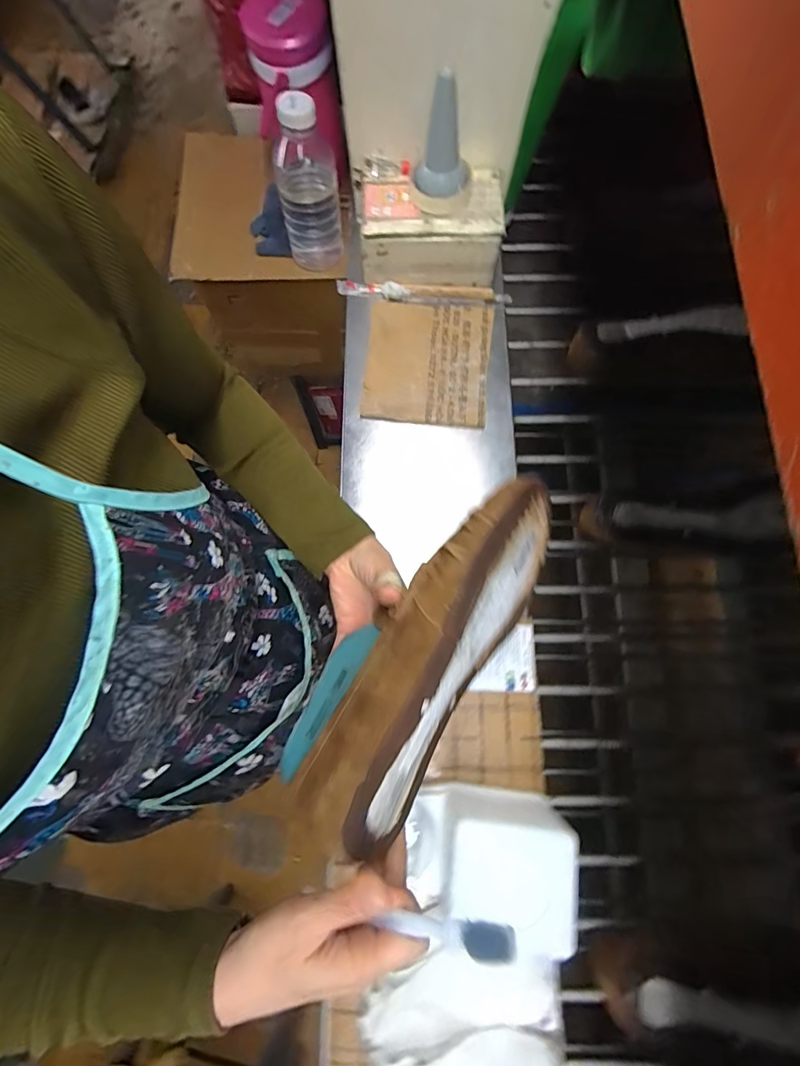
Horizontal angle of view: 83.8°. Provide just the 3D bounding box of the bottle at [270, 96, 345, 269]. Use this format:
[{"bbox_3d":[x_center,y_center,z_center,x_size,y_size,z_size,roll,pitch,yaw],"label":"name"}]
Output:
[{"bbox_3d":[-0.143,-0.524,0.688,0.091,0.224,0.073,-5,76,-1],"label":"bottle"}]

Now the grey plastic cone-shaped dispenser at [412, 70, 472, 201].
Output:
[{"bbox_3d":[0.055,-0.488,0.547,0.071,0.120,0.067,8,76,2],"label":"grey plastic cone-shaped dispenser"}]

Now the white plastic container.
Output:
[{"bbox_3d":[0.085,0.314,0.434,0.136,0.104,0.097,8,76,2],"label":"white plastic container"}]

